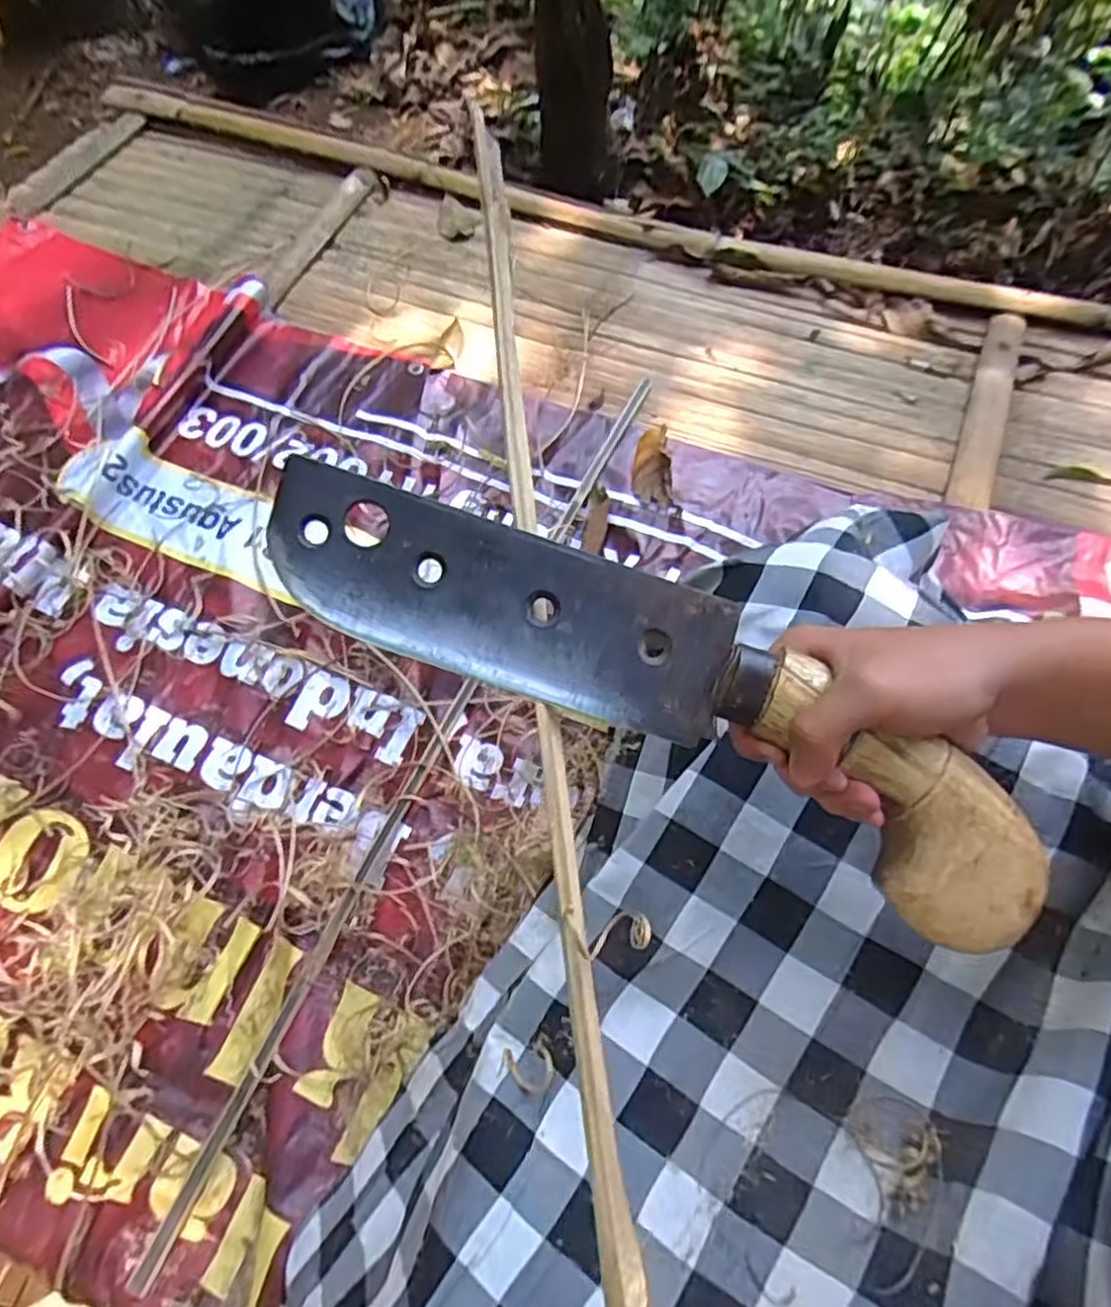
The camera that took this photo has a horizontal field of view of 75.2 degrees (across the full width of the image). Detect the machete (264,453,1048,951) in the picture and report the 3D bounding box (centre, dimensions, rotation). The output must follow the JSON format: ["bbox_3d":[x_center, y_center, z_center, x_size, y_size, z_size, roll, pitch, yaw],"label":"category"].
[{"bbox_3d":[0.045,0.015,0.329,0.367,0.036,0.081,26,85,1],"label":"machete"}]

